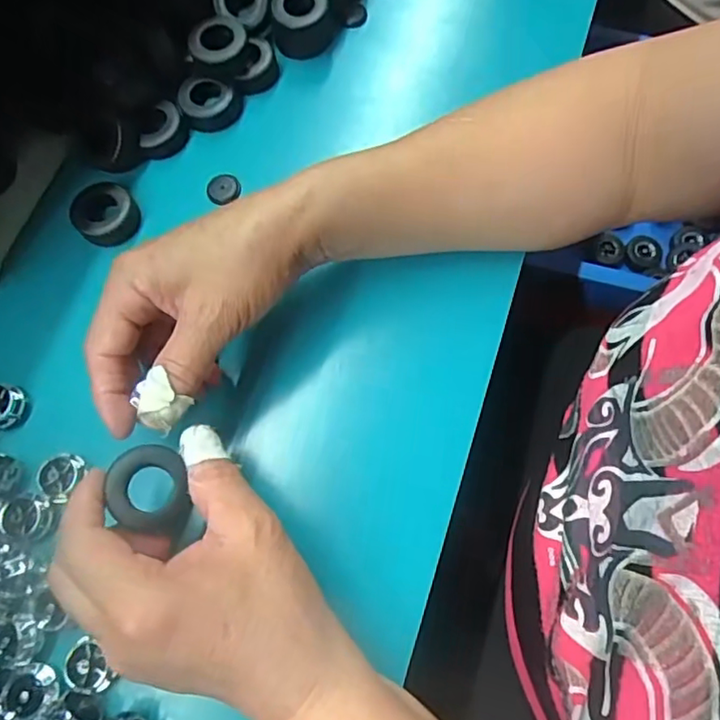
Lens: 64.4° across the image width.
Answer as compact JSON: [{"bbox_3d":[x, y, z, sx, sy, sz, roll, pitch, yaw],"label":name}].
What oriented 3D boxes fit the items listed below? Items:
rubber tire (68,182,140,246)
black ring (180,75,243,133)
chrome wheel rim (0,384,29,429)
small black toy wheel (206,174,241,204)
[{"bbox_3d":[-0.159,-0.091,0.355,0.037,0.018,0.034,0,70,0],"label":"rubber tire"},{"bbox_3d":[-0.099,-0.171,0.378,0.038,0.020,0.030,-6,70,-3],"label":"black ring"},{"bbox_3d":[-0.201,0.025,0.320,0.024,0.011,0.023,0,70,0],"label":"chrome wheel rim"},{"bbox_3d":[-0.088,-0.111,0.369,0.021,0.006,0.021,0,70,0],"label":"small black toy wheel"}]

